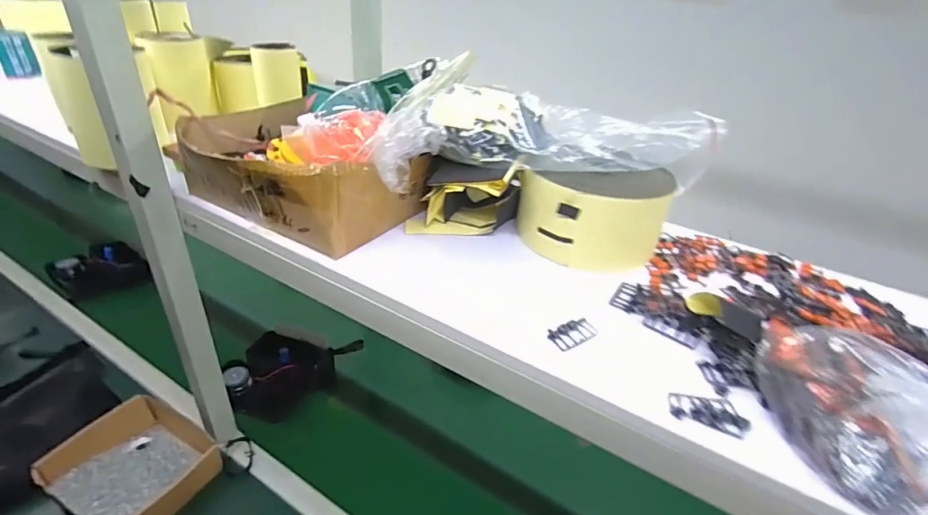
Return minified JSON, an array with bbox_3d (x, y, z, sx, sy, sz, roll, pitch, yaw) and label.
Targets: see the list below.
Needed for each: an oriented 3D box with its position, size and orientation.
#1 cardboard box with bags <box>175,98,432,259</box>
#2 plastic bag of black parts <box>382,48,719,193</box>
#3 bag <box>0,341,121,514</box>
[{"bbox_3d":[-0.216,-0.122,0.592,0.310,0.119,0.204,23,36,27],"label":"cardboard box with bags"},{"bbox_3d":[0.082,-0.157,0.572,0.375,0.096,0.197,-1,32,-10],"label":"plastic bag of black parts"},{"bbox_3d":[-0.826,0.298,0.842,0.259,0.058,0.394,2,32,-5],"label":"bag"}]

